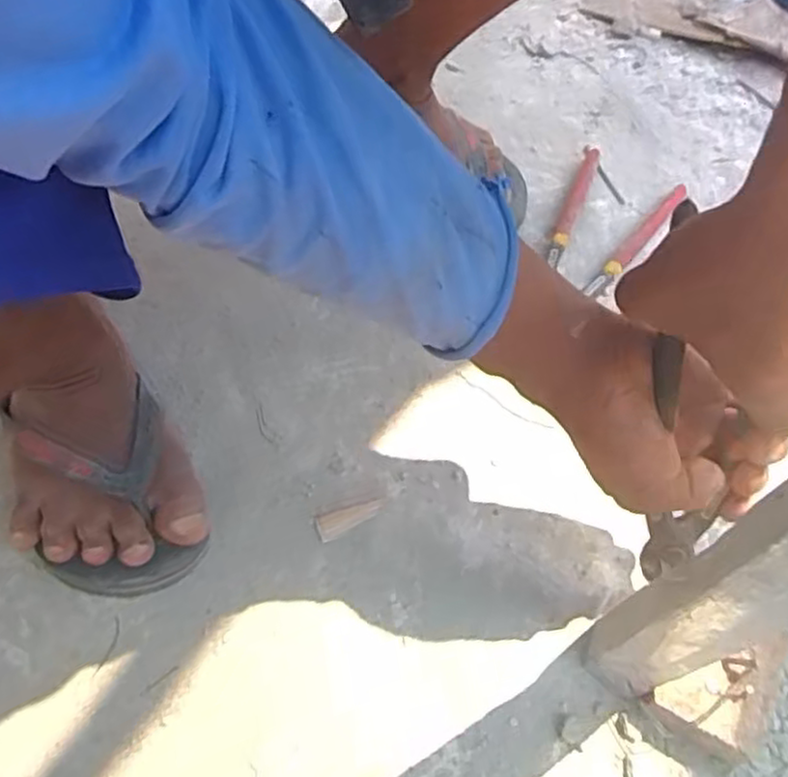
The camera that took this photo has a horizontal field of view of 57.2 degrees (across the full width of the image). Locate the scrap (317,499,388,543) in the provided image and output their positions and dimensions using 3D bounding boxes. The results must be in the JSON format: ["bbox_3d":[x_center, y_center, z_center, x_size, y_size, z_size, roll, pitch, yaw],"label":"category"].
[{"bbox_3d":[-0.026,0.083,0.463,0.046,0.004,0.018,-15,61,-14],"label":"scrap"}]

